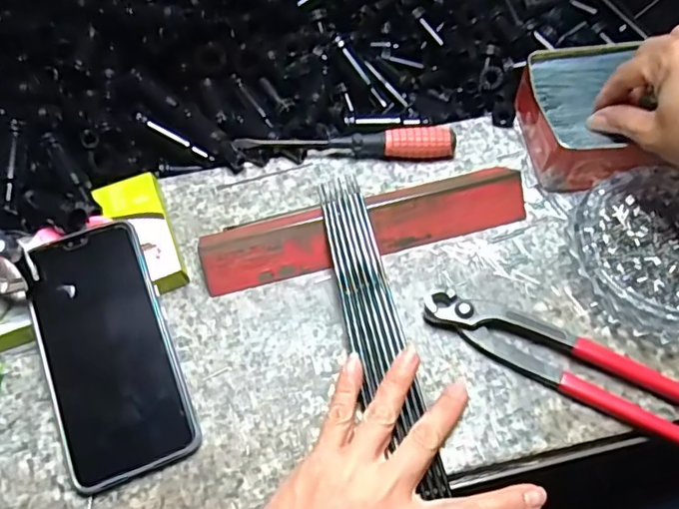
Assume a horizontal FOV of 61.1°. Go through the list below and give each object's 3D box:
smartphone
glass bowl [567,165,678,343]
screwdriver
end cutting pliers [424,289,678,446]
[{"bbox_3d":[-0.144,0.057,0.356,0.074,0.010,0.157,-20,72,-8],"label":"smartphone"},{"bbox_3d":[0.212,-0.001,0.381,0.117,0.028,0.119,-1,61,1],"label":"glass bowl"},{"bbox_3d":[0.006,-0.084,0.444,0.165,0.024,0.017,0,61,2],"label":"screwdriver"},{"bbox_3d":[0.148,0.069,0.355,0.194,0.016,0.038,27,65,16],"label":"end cutting pliers"}]

